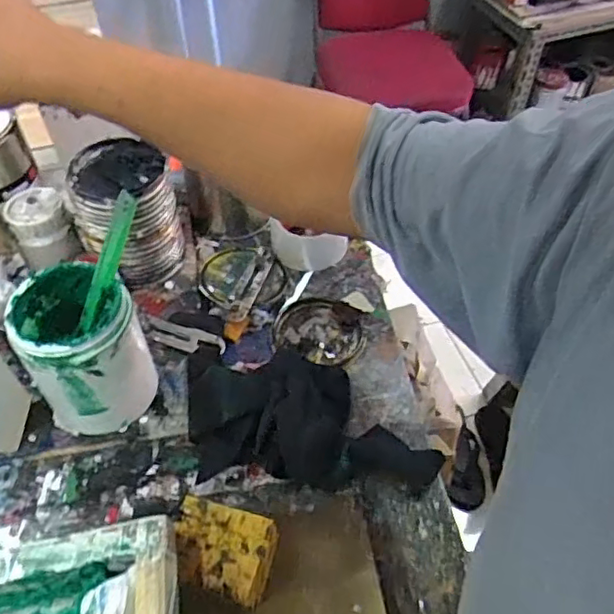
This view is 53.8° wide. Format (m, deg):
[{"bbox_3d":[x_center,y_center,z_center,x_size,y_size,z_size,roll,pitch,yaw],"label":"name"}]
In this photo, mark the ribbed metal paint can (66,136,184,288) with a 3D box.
[{"bbox_3d":[-0.202,-0.099,0.667,0.096,0.139,0.093,-1,49,1],"label":"ribbed metal paint can"}]

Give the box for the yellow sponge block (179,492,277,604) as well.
[{"bbox_3d":[-0.070,0.204,0.504,0.086,0.034,0.066,13,51,13],"label":"yellow sponge block"}]

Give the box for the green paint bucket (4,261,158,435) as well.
[{"bbox_3d":[-0.202,0.049,0.559,0.101,0.158,0.102,-1,49,1],"label":"green paint bucket"}]

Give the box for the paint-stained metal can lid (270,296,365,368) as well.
[{"bbox_3d":[0.018,0.025,0.673,0.099,0.009,0.085,29,56,24],"label":"paint-stained metal can lid"}]

